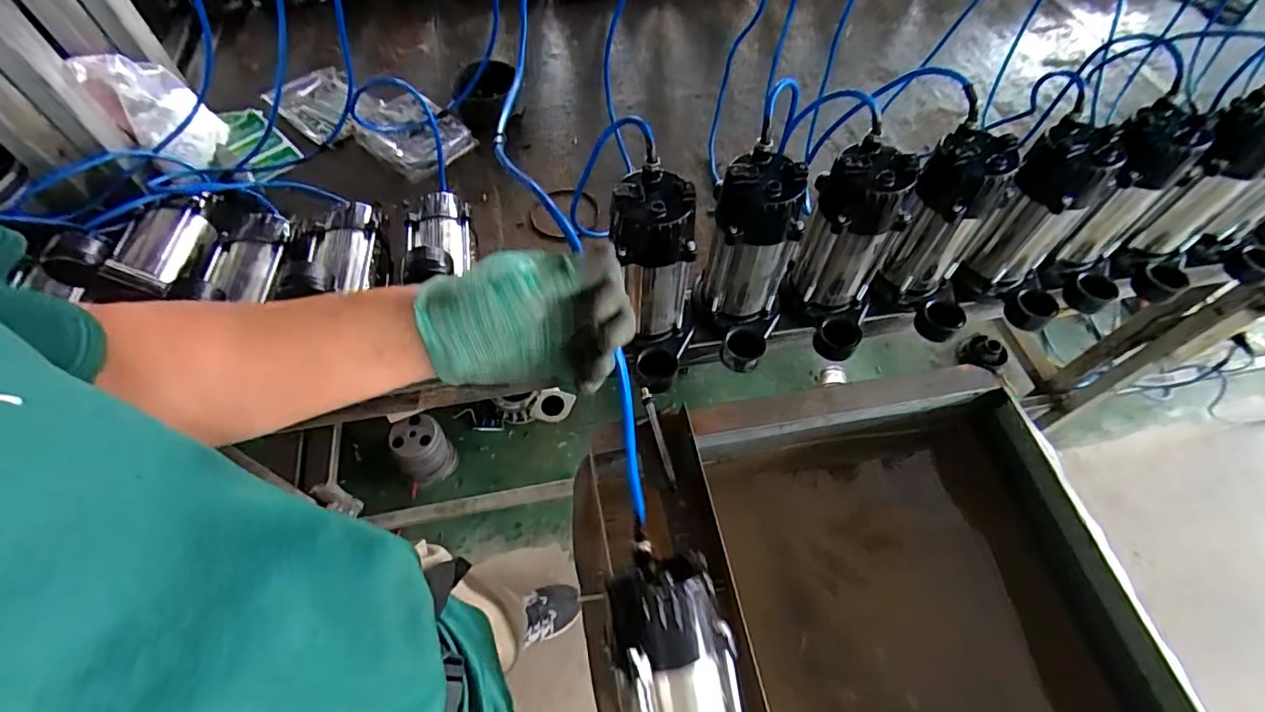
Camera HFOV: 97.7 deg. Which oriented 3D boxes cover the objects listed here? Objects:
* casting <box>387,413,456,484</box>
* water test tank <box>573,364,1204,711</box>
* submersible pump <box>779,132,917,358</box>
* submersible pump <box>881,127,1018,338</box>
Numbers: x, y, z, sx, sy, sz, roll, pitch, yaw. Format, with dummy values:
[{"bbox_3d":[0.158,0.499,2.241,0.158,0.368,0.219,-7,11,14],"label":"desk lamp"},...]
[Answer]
[{"bbox_3d":[-0.532,0.249,1.423,0.124,0.197,0.124,0,59,-1],"label":"casting"},{"bbox_3d":[0.279,0.417,0.596,0.584,0.278,0.750,-8,59,-6],"label":"water test tank"},{"bbox_3d":[0.259,-0.116,0.686,0.108,0.237,0.141,14,59,8],"label":"submersible pump"},{"bbox_3d":[0.401,-0.147,0.691,0.143,0.218,0.108,35,64,19],"label":"submersible pump"}]

